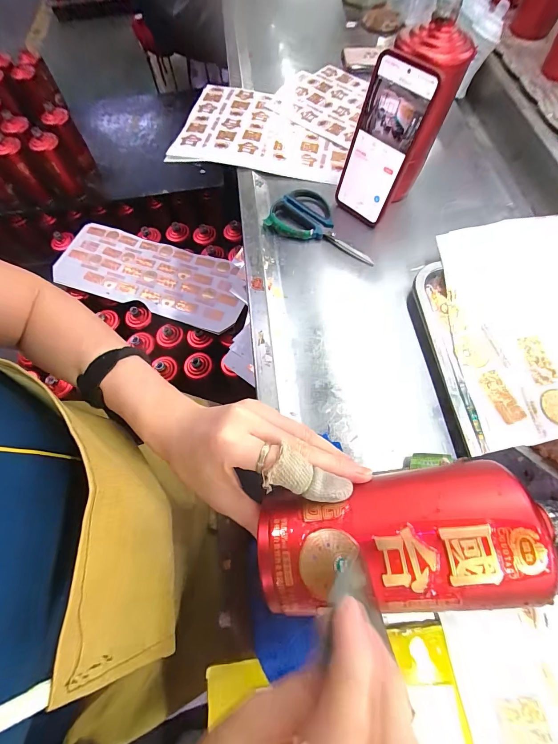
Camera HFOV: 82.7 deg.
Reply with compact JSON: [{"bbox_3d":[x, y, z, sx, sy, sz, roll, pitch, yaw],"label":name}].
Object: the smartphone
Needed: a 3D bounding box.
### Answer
[{"bbox_3d":[0.124,-0.279,0.400,0.080,0.166,0.012,43,58,17],"label":"smartphone"}]

